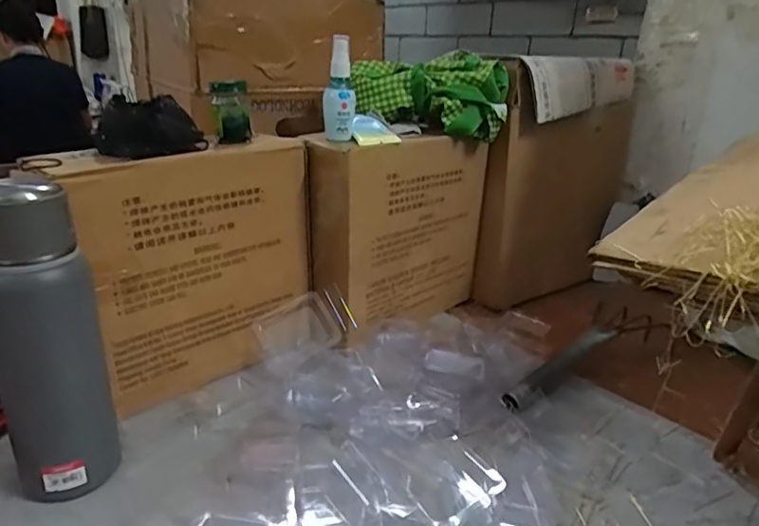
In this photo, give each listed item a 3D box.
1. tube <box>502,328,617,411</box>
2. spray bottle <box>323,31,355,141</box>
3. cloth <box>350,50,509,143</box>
[{"bbox_3d":[0.217,0.122,0.654,0.211,0.029,0.026,-17,29,-40],"label":"tube"},{"bbox_3d":[-0.047,-0.205,0.649,0.037,0.115,0.025,0,22,-6],"label":"spray bottle"},{"bbox_3d":[0.070,-0.234,0.761,0.209,0.093,0.094,10,23,18],"label":"cloth"}]

